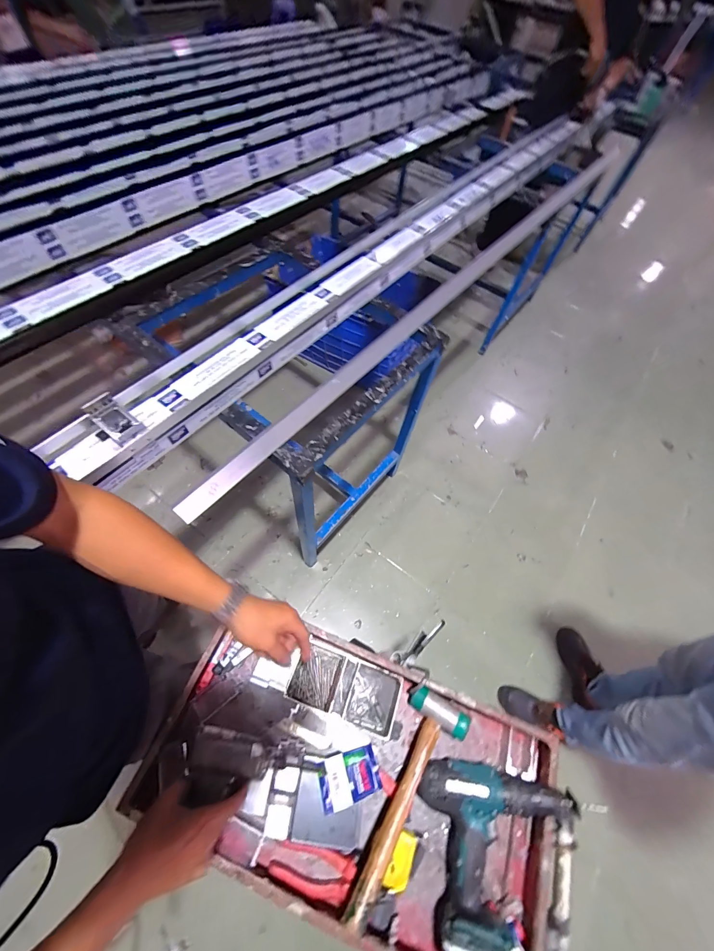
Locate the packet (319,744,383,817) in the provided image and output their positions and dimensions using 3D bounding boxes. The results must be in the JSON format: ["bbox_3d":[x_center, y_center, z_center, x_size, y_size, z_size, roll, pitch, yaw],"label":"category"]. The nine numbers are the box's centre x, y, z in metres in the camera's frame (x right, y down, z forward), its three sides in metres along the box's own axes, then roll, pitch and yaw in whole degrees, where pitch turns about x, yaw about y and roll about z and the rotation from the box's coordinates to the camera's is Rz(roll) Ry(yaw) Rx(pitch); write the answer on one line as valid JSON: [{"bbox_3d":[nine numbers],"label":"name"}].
[{"bbox_3d":[-0.013,0.510,0.574,0.097,0.033,0.065,-13,64,-8],"label":"packet"}]

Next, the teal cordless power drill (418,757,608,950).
[{"bbox_3d":[0.234,0.610,0.534,0.258,0.093,0.234,11,61,1],"label":"teal cordless power drill"}]

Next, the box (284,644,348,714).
[{"bbox_3d":[-0.078,0.393,0.662,0.092,0.044,0.098,18,61,5],"label":"box"}]

